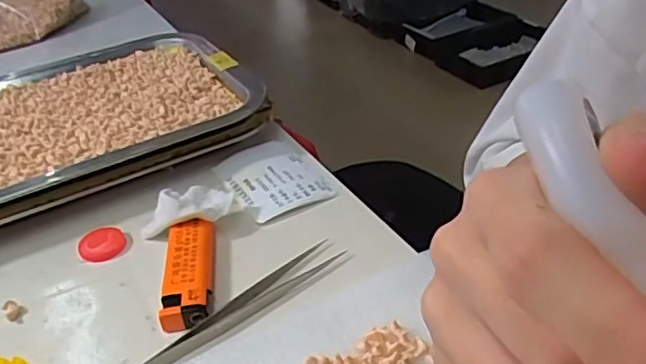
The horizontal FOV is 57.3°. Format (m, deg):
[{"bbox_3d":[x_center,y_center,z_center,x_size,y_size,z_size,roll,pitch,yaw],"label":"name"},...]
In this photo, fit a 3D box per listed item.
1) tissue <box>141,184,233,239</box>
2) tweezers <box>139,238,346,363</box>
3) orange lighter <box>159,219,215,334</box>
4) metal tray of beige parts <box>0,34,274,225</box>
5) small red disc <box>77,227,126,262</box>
[{"bbox_3d":[-0.077,0.016,0.334,0.052,0.021,0.022,-12,36,-11],"label":"tissue"},{"bbox_3d":[-0.041,0.061,0.283,0.126,0.004,0.015,-30,42,-32],"label":"tweezers"},{"bbox_3d":[-0.068,0.045,0.303,0.024,0.013,0.066,-7,35,-4],"label":"orange lighter"},{"bbox_3d":[-0.191,-0.041,0.419,0.267,0.034,0.190,-22,38,-23],"label":"metal tray of beige parts"},{"bbox_3d":[-0.126,0.035,0.336,0.025,0.008,0.022,-14,36,-13],"label":"small red disc"}]

